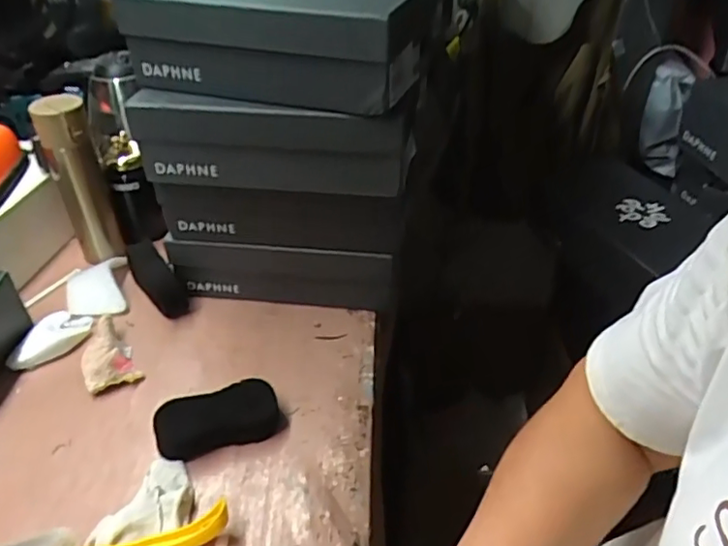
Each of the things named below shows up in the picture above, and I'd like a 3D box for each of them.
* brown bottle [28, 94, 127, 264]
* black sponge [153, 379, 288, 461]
[{"bbox_3d":[-0.384,-0.122,0.810,0.063,0.247,0.056,-21,42,-24],"label":"brown bottle"},{"bbox_3d":[-0.155,0.154,0.631,0.128,0.032,0.056,-12,39,-13],"label":"black sponge"}]

